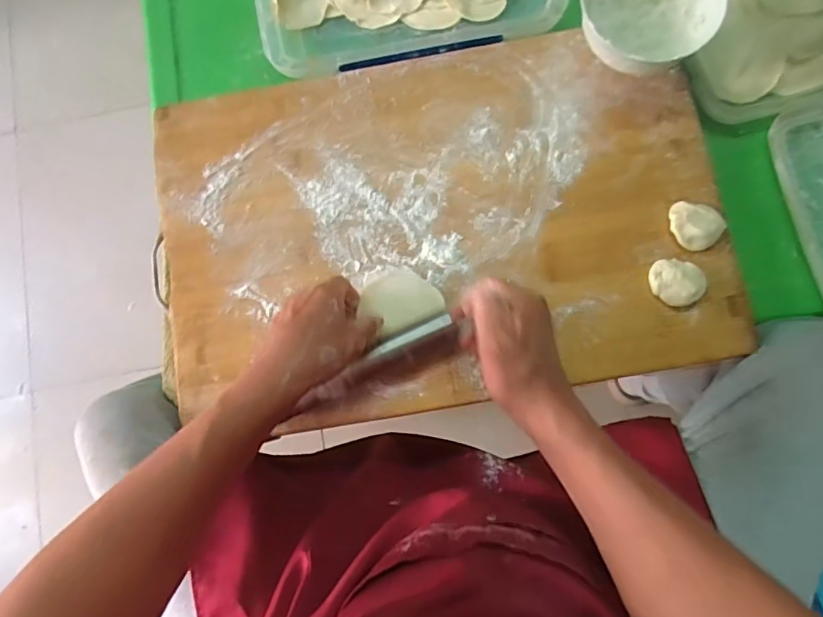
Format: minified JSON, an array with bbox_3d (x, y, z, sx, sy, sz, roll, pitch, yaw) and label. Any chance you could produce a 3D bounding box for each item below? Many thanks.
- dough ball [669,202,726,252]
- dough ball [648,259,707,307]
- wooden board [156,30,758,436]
[{"bbox_3d":[0.285,-0.085,0.527,0.040,0.022,0.052,-30,81,-1],"label":"dough ball"},{"bbox_3d":[0.263,-0.027,0.517,0.051,0.021,0.042,37,85,8],"label":"dough ball"},{"bbox_3d":[0.026,-0.092,0.534,0.570,0.033,0.368,-10,81,2],"label":"wooden board"}]

